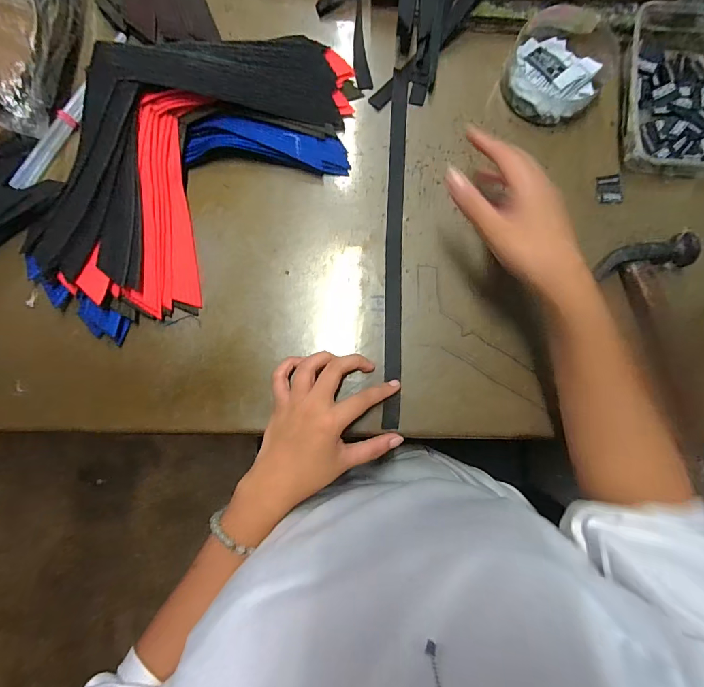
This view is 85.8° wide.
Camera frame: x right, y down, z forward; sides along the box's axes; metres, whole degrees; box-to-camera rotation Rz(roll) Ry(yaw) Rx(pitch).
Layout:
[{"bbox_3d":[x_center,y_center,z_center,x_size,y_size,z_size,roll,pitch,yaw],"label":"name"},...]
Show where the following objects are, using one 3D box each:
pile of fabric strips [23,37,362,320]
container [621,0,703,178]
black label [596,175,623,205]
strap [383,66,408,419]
[{"bbox_3d":[-0.149,-0.181,0.356,0.181,0.060,0.338,36,84,3],"label":"pile of fabric strips"},{"bbox_3d":[0.340,-0.265,0.388,0.127,0.035,0.170,9,84,0],"label":"container"},{"bbox_3d":[0.266,-0.158,0.390,0.024,0.004,0.029,-6,86,8],"label":"black label"},{"bbox_3d":[0.044,-0.102,0.381,0.017,0.005,0.365,2,84,-1],"label":"strap"}]

